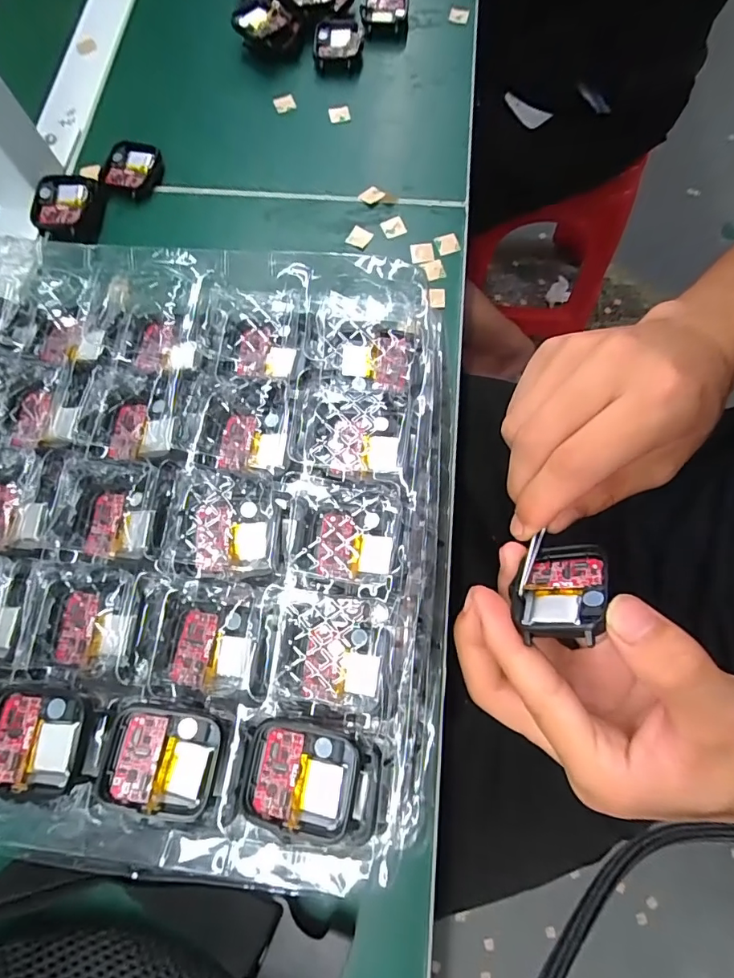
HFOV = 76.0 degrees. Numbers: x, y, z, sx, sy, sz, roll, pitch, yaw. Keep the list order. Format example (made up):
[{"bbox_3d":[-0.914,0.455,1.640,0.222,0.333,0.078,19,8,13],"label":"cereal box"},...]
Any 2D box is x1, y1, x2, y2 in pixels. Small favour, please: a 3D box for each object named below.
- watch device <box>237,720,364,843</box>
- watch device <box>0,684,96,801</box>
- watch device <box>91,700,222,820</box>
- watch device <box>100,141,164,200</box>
[{"bbox_3d":[-0.025,0.112,0.182,0.043,0.008,0.038,9,74,5],"label":"watch device"},{"bbox_3d":[-0.132,0.098,0.187,0.044,0.008,0.038,7,73,4],"label":"watch device"},{"bbox_3d":[-0.081,0.105,0.184,0.044,0.007,0.036,10,74,5],"label":"watch device"},{"bbox_3d":[-0.177,-0.237,0.349,0.043,0.013,0.044,14,74,6],"label":"watch device"}]

